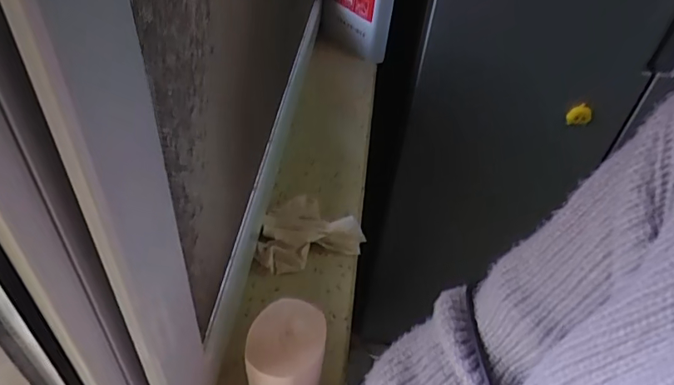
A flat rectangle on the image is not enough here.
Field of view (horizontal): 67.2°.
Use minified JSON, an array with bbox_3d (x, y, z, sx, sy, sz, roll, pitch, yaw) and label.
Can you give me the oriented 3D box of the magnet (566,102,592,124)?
[{"bbox_3d":[0.449,-0.145,0.939,0.045,0.043,0.012,3,45,-4],"label":"magnet"}]

